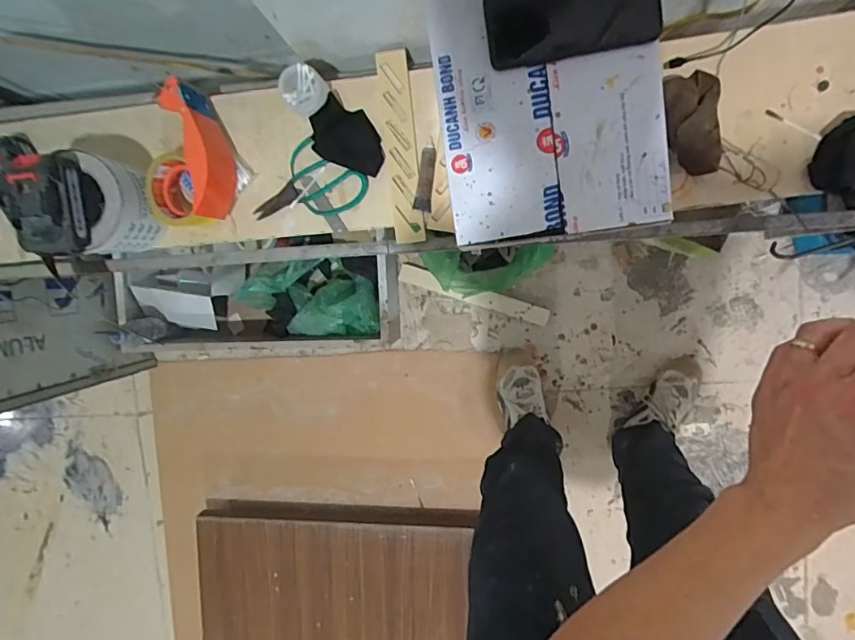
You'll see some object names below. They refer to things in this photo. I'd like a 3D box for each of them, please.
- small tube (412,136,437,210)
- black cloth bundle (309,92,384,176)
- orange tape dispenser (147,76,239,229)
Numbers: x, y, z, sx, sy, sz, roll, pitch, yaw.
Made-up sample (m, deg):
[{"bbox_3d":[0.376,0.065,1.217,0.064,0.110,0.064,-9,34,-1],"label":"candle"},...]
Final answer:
[{"bbox_3d":[-0.002,-0.195,0.679,0.022,0.016,0.096,6,96,6],"label":"small tube"},{"bbox_3d":[-0.104,-0.245,0.678,0.098,0.030,0.078,21,98,5],"label":"black cloth bundle"},{"bbox_3d":[-0.309,-0.213,0.677,0.099,0.066,0.177,18,97,4],"label":"orange tape dispenser"}]

